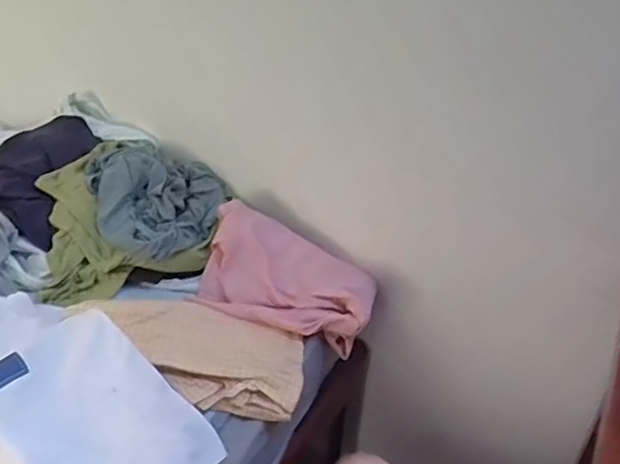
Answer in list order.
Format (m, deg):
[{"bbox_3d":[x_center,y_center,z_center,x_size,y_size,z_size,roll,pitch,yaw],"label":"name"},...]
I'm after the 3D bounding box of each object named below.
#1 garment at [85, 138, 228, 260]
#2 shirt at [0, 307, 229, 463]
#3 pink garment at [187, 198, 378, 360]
[{"bbox_3d":[-0.240,-0.064,0.982,0.206,0.075,0.290,-6,33,-17],"label":"garment"},{"bbox_3d":[-0.221,0.196,0.624,0.229,0.020,0.178,38,44,16],"label":"shirt"},{"bbox_3d":[-0.032,0.063,0.902,0.248,0.117,0.168,13,32,13],"label":"pink garment"}]

